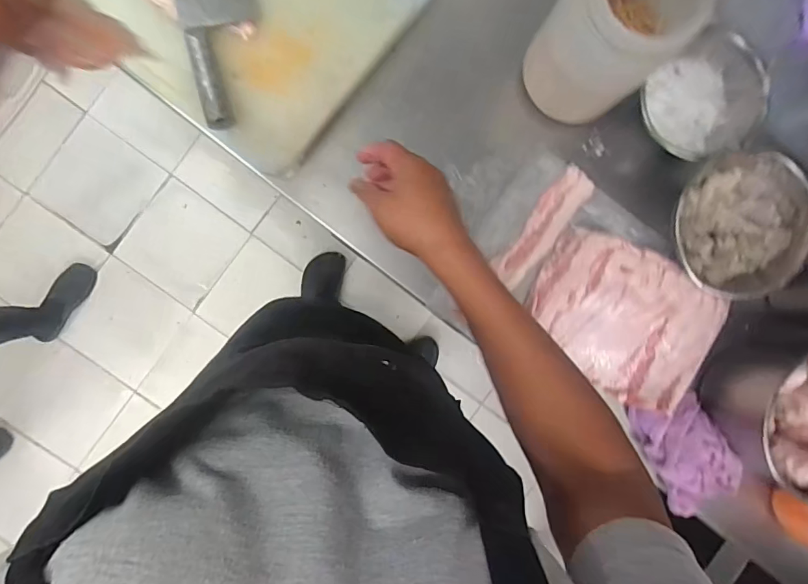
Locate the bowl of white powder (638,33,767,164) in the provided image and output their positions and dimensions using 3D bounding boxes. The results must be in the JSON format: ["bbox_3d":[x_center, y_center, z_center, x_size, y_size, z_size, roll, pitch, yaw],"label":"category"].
[{"bbox_3d":[0.357,-0.223,0.542,0.128,0.060,0.126,0,92,-3],"label":"bowl of white powder"}]

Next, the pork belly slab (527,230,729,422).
[{"bbox_3d":[0.277,0.031,0.567,0.230,0.032,0.167,35,90,-4],"label":"pork belly slab"}]

